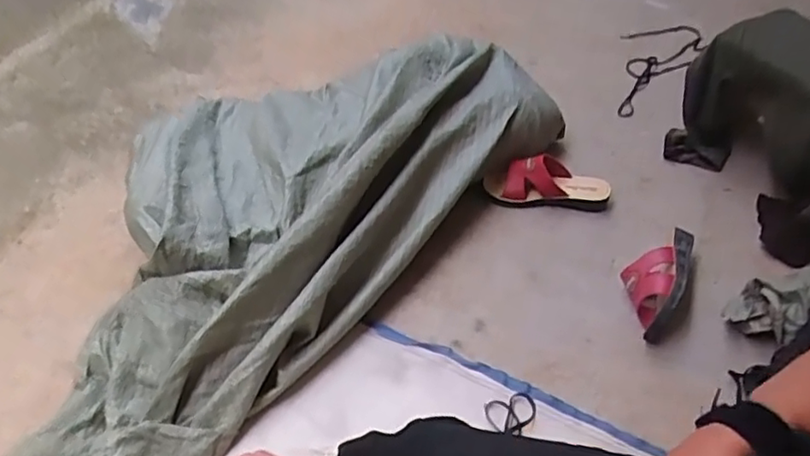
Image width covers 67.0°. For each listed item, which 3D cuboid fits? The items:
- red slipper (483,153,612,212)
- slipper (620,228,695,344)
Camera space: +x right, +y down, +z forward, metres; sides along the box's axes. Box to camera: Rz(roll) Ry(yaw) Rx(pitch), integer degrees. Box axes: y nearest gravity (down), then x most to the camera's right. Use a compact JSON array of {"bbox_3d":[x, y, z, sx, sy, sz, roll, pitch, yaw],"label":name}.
[{"bbox_3d":[0.275,-0.092,1.183,0.237,0.084,0.092,2,46,6],"label":"red slipper"},{"bbox_3d":[0.408,0.074,0.993,0.095,0.097,0.222,19,50,20],"label":"slipper"}]

